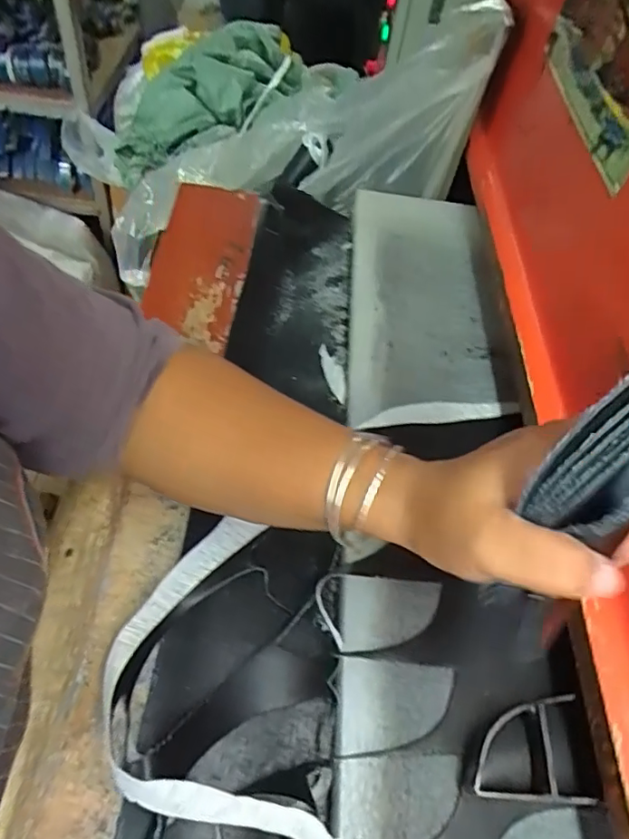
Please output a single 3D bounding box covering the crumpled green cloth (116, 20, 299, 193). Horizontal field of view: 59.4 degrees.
[{"bbox_3d":[-0.253,-0.696,1.202,0.438,0.153,0.220,-20,51,18],"label":"crumpled green cloth"}]

